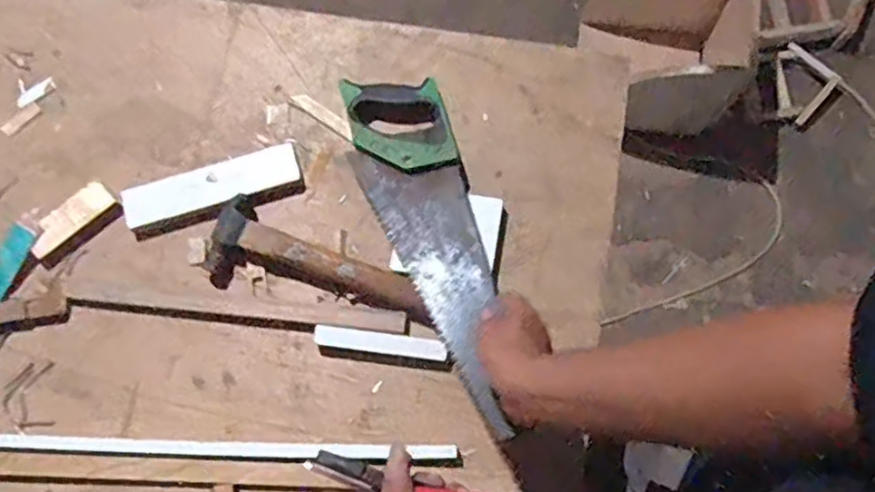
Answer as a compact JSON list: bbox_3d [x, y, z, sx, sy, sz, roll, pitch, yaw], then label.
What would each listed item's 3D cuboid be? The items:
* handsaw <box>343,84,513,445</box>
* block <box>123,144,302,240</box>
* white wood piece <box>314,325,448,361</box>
[{"bbox_3d":[-0.003,-0.008,0.703,0.110,0.020,0.403,-17,66,-6],"label":"handsaw"},{"bbox_3d":[-0.258,-0.064,0.784,0.201,0.020,0.063,-16,74,-6],"label":"block"},{"bbox_3d":[-0.062,0.104,0.736,0.143,0.013,0.024,8,73,2],"label":"white wood piece"}]

